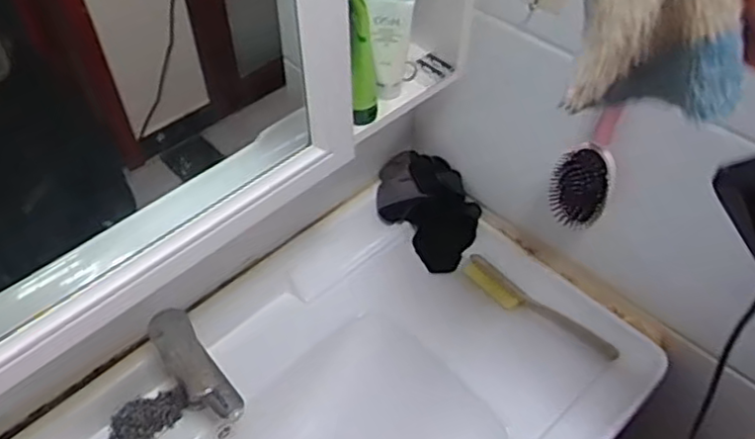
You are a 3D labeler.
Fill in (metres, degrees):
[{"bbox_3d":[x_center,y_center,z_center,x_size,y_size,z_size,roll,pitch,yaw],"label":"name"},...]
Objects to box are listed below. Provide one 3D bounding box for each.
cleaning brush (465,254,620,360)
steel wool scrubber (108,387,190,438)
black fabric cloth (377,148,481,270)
[{"bbox_3d":[0.213,0.121,0.876,0.222,0.019,0.034,35,58,26],"label":"cleaning brush"},{"bbox_3d":[-0.277,0.241,0.754,0.055,0.024,0.117,23,53,18],"label":"steel wool scrubber"},{"bbox_3d":[0.070,-0.023,0.956,0.107,0.091,0.170,-36,59,-27],"label":"black fabric cloth"}]

